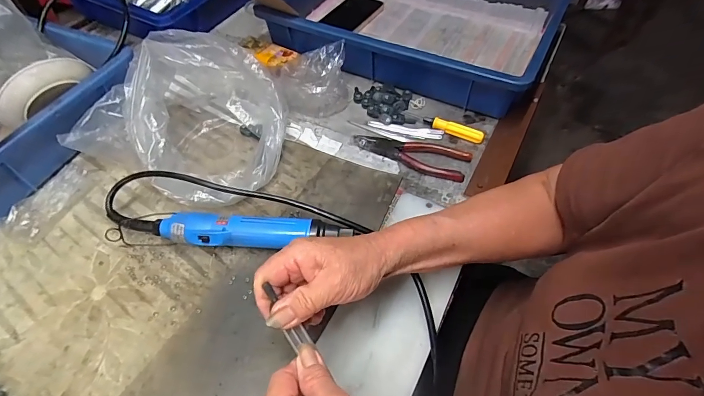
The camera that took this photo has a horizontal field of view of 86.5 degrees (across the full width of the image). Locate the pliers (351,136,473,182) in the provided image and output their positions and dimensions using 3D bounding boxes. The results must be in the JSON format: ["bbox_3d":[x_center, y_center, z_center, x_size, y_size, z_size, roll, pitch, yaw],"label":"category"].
[{"bbox_3d":[0.075,-0.060,0.493,0.152,0.018,0.050,17,54,12],"label":"pliers"}]

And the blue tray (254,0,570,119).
[{"bbox_3d":[0.083,-0.294,0.625,0.455,0.100,0.279,27,58,19],"label":"blue tray"}]

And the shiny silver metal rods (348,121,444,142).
[{"bbox_3d":[0.060,-0.096,0.522,0.128,0.009,0.025,11,53,7],"label":"shiny silver metal rods"}]

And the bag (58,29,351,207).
[{"bbox_3d":[-0.176,-0.140,0.493,0.256,0.114,0.289,22,55,15],"label":"bag"}]

